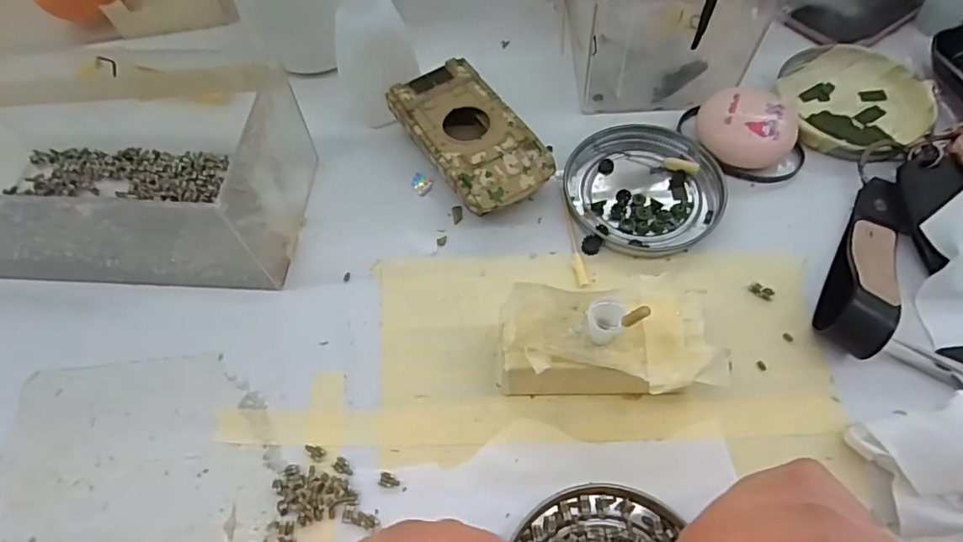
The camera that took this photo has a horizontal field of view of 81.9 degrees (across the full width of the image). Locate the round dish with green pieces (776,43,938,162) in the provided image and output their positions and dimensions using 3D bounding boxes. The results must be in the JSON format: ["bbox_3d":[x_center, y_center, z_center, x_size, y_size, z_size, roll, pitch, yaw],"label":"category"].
[{"bbox_3d":[0.208,-0.095,0.308,0.072,0.014,0.081,0,60,3],"label":"round dish with green pieces"}]

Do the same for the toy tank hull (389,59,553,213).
[{"bbox_3d":[-0.006,-0.068,0.296,0.051,0.024,0.095,-30,63,-14],"label":"toy tank hull"}]

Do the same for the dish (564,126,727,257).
[{"bbox_3d":[0.084,-0.043,0.286,0.075,0.007,0.074,-1,60,2],"label":"dish"}]

